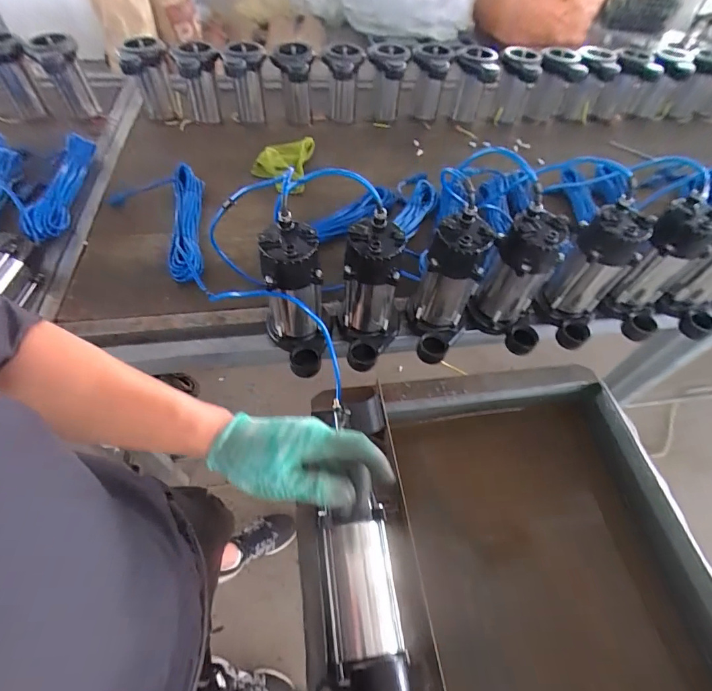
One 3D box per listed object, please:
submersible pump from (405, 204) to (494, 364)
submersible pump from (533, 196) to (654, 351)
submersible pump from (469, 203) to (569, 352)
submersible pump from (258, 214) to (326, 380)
[{"bbox_3d":[0.152,-0.093,0.682,0.108,0.227,0.140,21,56,10],"label":"submersible pump"},{"bbox_3d":[0.431,-0.120,0.727,0.116,0.243,0.122,29,58,16],"label":"submersible pump"},{"bbox_3d":[0.297,-0.107,0.706,0.138,0.242,0.116,19,56,9],"label":"submersible pump"},{"bbox_3d":[-0.101,-0.069,0.654,0.111,0.238,0.154,-8,56,-9],"label":"submersible pump"}]

